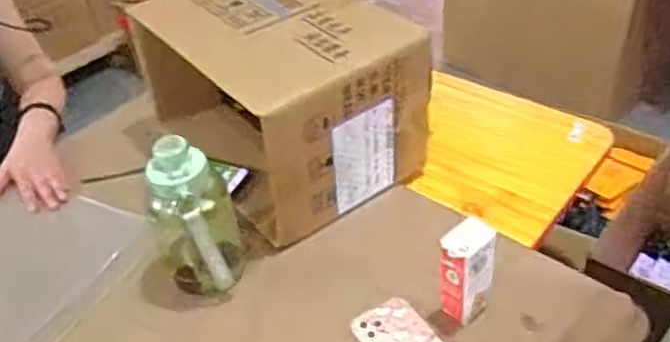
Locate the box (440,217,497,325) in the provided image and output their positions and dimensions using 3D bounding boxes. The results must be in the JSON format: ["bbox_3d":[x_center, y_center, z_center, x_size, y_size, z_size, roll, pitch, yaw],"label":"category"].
[{"bbox_3d":[0.159,0.121,0.814,0.063,0.121,0.047,-35,48,-30],"label":"box"}]

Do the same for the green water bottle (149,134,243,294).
[{"bbox_3d":[-0.180,0.061,0.863,0.104,0.195,0.101,-19,41,-14],"label":"green water bottle"}]

